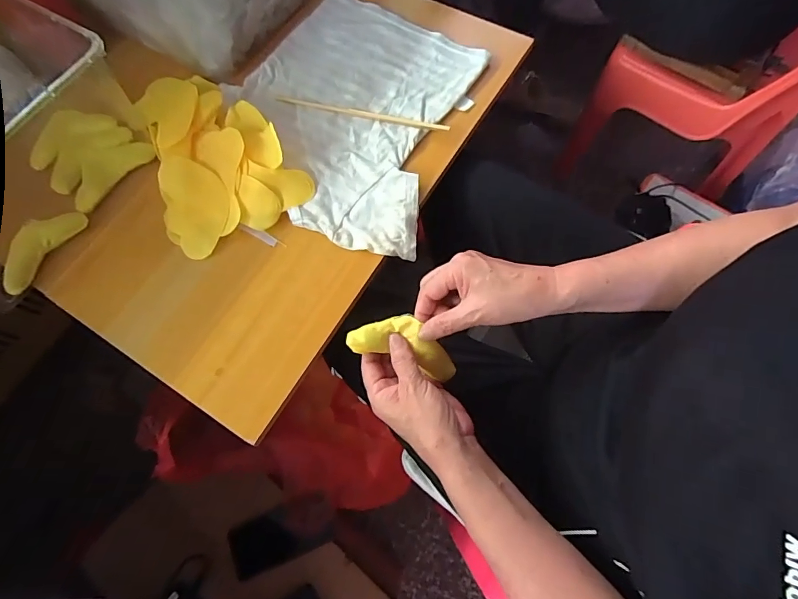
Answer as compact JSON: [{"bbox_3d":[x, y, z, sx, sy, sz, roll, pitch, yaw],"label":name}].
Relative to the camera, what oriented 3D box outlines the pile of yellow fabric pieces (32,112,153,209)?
[{"bbox_3d":[-0.381,-0.179,0.507,0.130,0.014,0.105,36,75,13],"label":"pile of yellow fabric pieces"}]

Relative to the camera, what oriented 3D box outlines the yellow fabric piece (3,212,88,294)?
[{"bbox_3d":[-0.403,-0.061,0.466,0.044,0.016,0.107,32,74,13],"label":"yellow fabric piece"}]

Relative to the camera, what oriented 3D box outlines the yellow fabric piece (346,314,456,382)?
[{"bbox_3d":[0.009,0.042,0.396,0.107,0.039,0.041,22,72,-7],"label":"yellow fabric piece"}]

